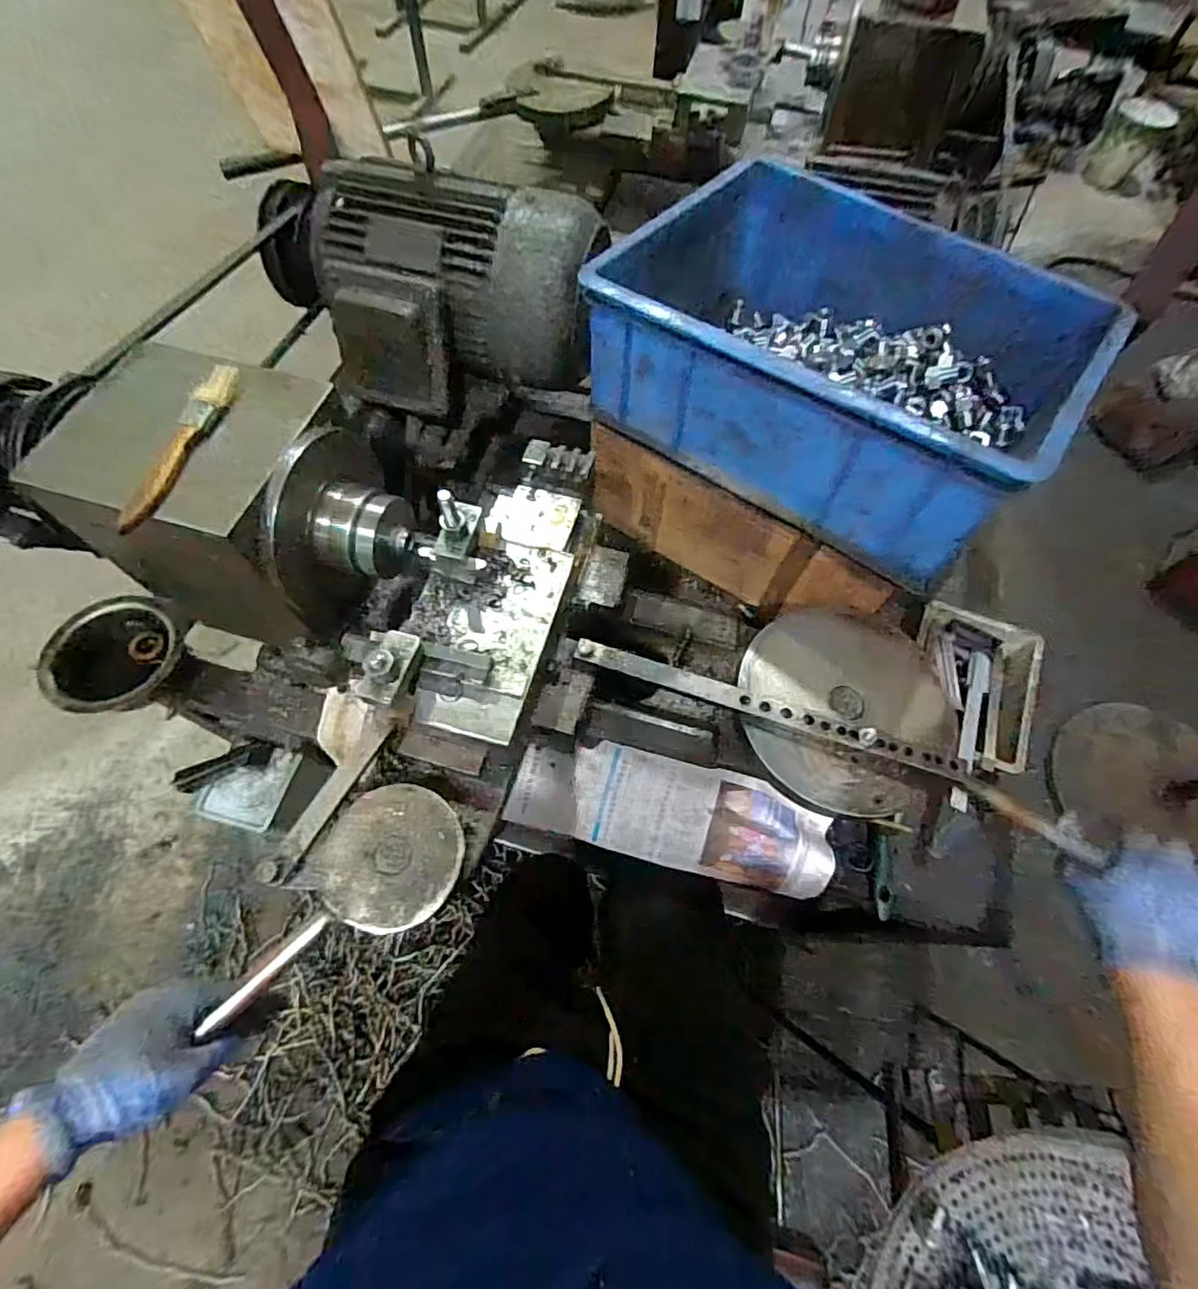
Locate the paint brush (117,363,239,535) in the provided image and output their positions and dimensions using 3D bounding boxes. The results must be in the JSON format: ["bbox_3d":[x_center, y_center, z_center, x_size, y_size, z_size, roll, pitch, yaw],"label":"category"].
[{"bbox_3d":[-0.297,-0.142,0.414,0.026,0.016,0.147,8,63,3],"label":"paint brush"}]

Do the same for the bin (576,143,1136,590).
[{"bbox_3d":[0.230,-0.283,0.563,0.392,0.138,0.300,34,67,15],"label":"bin"}]

